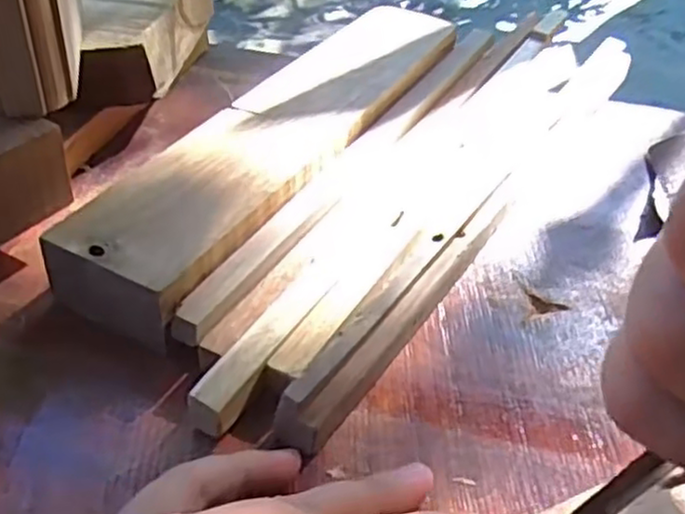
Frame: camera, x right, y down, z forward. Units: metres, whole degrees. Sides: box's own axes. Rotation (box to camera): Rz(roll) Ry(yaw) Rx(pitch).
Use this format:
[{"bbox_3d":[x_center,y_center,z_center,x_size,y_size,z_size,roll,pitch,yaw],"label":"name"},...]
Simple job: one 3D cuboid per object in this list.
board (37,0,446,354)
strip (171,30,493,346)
[{"bbox_3d":[-0.022,-0.066,0.361,0.061,0.027,0.292,22,43,18],"label":"board"},{"bbox_3d":[0.018,-0.059,0.360,0.016,0.010,0.309,23,43,18],"label":"strip"}]

